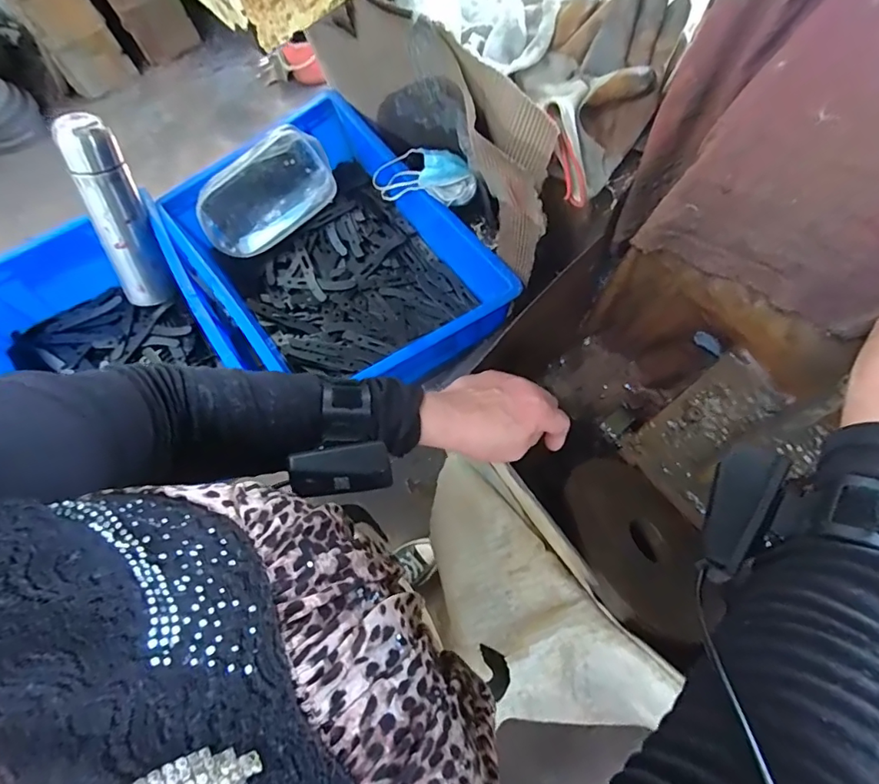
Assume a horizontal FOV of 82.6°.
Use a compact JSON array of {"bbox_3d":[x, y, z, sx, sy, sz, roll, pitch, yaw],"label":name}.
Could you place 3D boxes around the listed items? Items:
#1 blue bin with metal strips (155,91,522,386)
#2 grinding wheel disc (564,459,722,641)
[{"bbox_3d":[-0.134,-0.176,0.676,0.287,0.119,0.407,-36,74,-9],"label":"blue bin with metal strips"},{"bbox_3d":[0.199,0.146,0.499,0.163,0.010,0.167,15,41,-13],"label":"grinding wheel disc"}]

